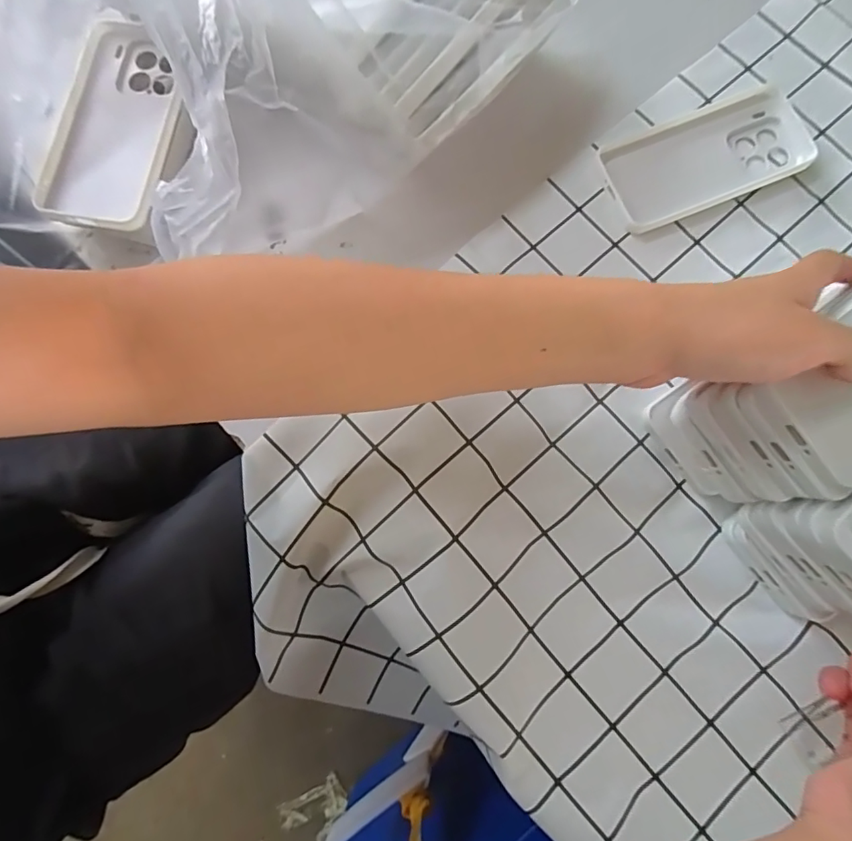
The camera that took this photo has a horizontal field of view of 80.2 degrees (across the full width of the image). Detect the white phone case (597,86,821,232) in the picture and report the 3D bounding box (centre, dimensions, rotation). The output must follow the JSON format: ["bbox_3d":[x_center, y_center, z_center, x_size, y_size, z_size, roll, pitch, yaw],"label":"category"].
[{"bbox_3d":[0.216,-0.203,0.387,0.161,0.010,0.076,-22,81,-5],"label":"white phone case"}]

